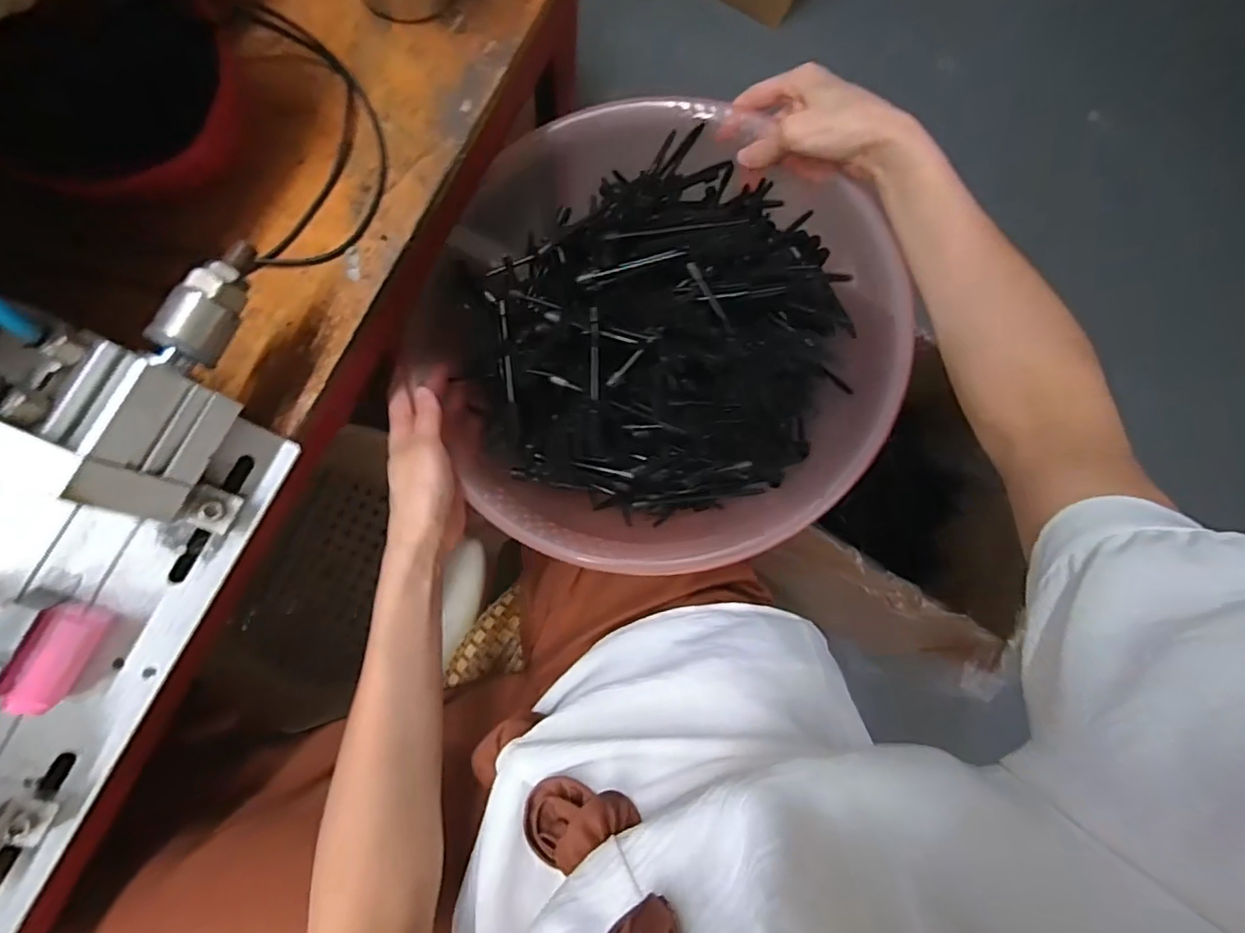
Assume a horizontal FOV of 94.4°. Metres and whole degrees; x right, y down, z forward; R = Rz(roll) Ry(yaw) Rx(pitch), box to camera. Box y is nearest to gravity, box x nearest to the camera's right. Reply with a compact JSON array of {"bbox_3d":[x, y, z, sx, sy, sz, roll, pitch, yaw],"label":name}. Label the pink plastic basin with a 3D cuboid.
[{"bbox_3d":[0.018,-0.098,0.424,0.312,0.103,0.330,1,84,-5],"label":"pink plastic basin"}]

